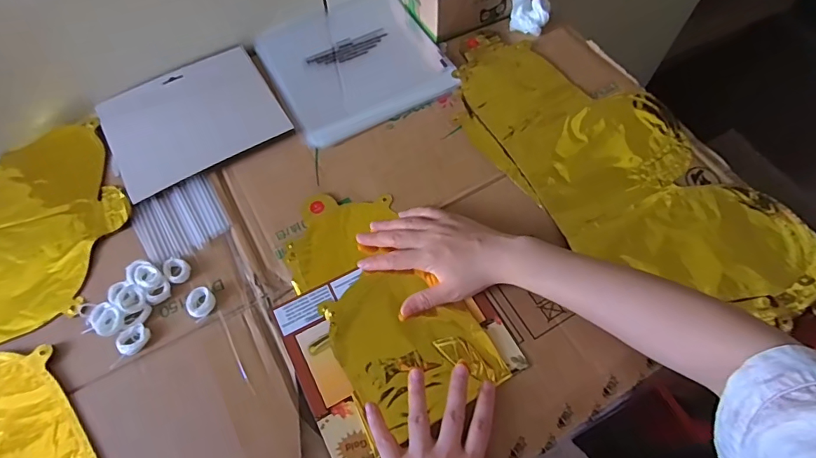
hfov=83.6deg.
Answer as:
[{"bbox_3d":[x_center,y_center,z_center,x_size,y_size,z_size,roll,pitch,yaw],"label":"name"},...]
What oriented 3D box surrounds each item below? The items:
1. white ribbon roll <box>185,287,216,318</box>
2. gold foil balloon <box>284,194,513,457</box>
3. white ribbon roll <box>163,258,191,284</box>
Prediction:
[{"bbox_3d":[-0.201,0.071,0.443,0.025,0.009,0.027,-21,65,-10],"label":"white ribbon roll"},{"bbox_3d":[-0.026,0.066,0.459,0.135,0.016,0.251,-27,66,-12],"label":"gold foil balloon"},{"bbox_3d":[-0.232,0.041,0.459,0.022,0.006,0.028,-30,67,-14],"label":"white ribbon roll"}]

